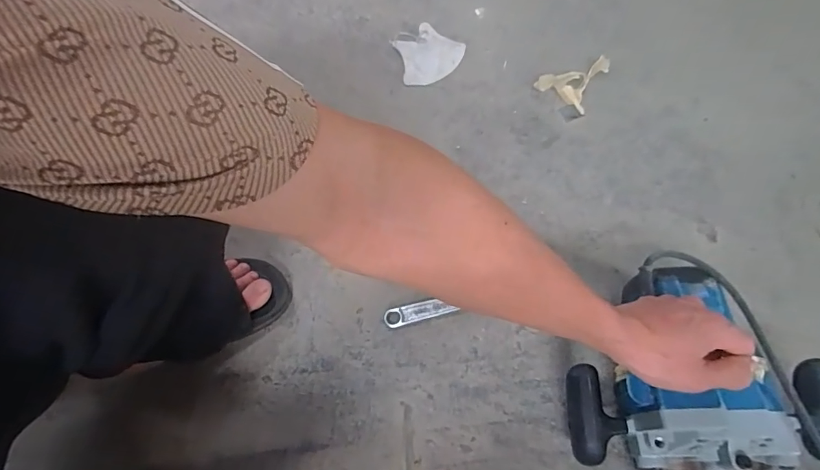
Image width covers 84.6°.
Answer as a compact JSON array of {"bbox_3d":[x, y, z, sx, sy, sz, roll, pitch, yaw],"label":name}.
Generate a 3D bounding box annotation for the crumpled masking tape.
[{"bbox_3d":[0.274,-0.261,0.743,0.090,0.011,0.116,36,71,18],"label":"crumpled masking tape"}]

